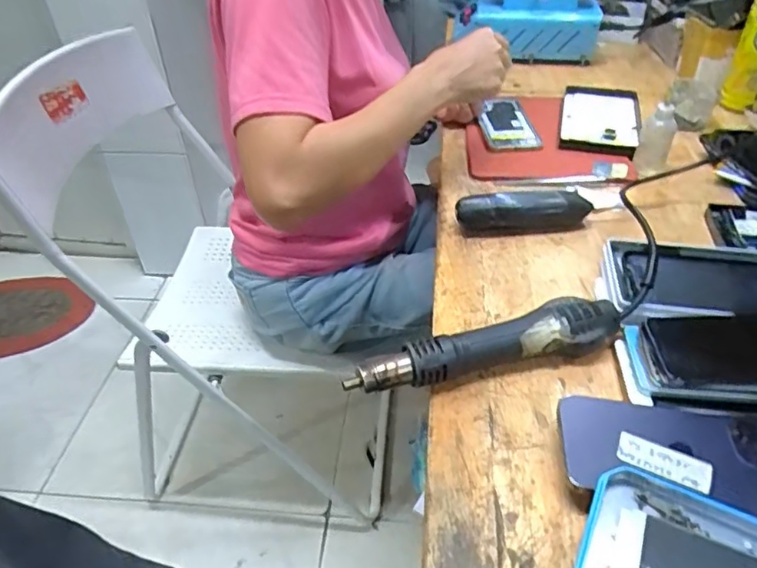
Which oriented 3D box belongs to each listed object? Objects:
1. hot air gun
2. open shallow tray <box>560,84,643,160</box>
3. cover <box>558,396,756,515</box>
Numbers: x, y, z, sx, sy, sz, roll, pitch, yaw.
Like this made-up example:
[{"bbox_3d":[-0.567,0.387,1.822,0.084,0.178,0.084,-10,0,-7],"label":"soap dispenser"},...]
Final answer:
[{"bbox_3d":[0.086,0.050,0.473,0.231,0.037,0.047,-11,41,-10],"label":"hot air gun"},{"bbox_3d":[0.303,-0.224,0.793,0.102,0.021,0.185,10,41,14],"label":"open shallow tray"},{"bbox_3d":[0.206,0.114,0.393,0.156,0.007,0.075,7,50,6],"label":"cover"}]

